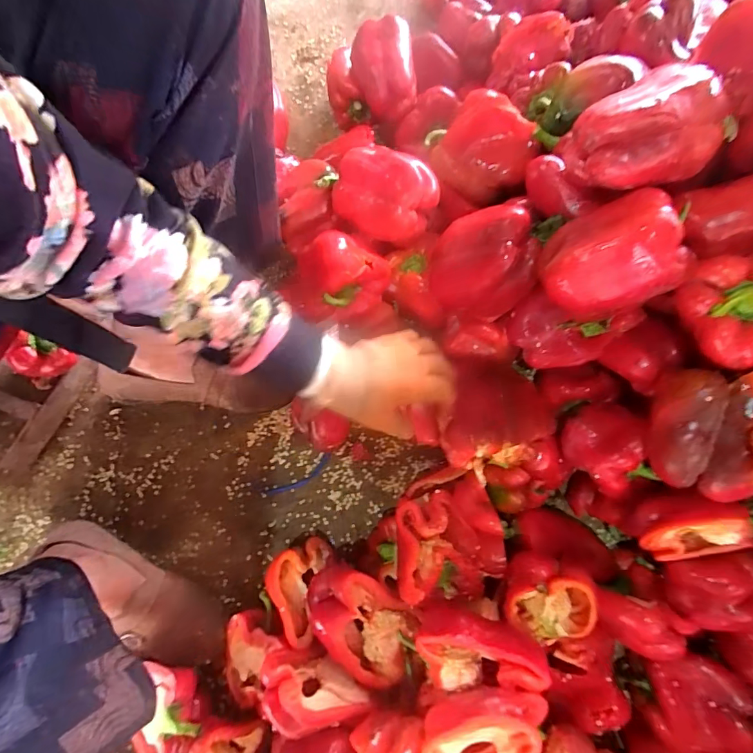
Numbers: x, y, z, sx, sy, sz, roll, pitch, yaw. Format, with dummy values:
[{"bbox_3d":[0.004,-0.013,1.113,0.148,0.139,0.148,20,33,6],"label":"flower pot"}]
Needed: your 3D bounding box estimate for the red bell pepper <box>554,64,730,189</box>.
[{"bbox_3d":[0.227,-0.210,0.362,0.112,0.081,0.095,-4,79,-1],"label":"red bell pepper"}]

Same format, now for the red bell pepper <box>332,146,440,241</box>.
[{"bbox_3d":[0.009,-0.210,0.474,0.113,0.069,0.095,29,80,5],"label":"red bell pepper"}]

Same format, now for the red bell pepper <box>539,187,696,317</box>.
[{"bbox_3d":[0.211,-0.097,0.372,0.107,0.084,0.074,-21,50,27],"label":"red bell pepper"}]

